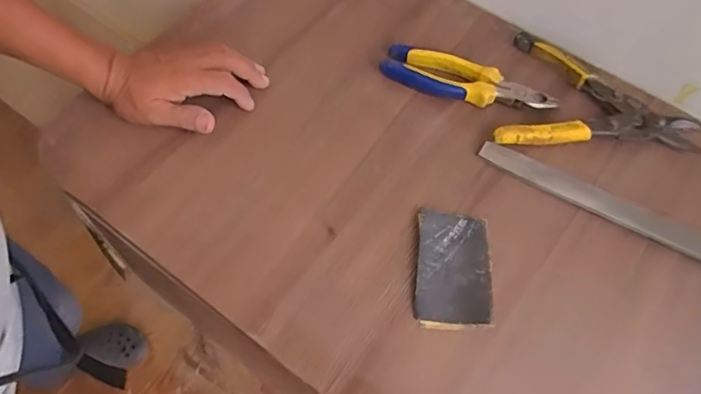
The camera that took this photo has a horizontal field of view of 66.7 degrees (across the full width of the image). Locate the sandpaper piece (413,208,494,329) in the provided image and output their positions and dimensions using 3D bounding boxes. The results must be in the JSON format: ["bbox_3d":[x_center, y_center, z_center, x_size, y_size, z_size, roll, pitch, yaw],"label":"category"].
[{"bbox_3d":[0.099,0.067,0.509,0.070,0.014,0.116,6,60,1],"label":"sandpaper piece"}]

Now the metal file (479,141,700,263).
[{"bbox_3d":[0.325,0.039,0.527,0.413,0.018,0.026,27,63,12],"label":"metal file"}]

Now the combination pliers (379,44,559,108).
[{"bbox_3d":[0.132,-0.133,0.614,0.195,0.019,0.048,22,62,10],"label":"combination pliers"}]

